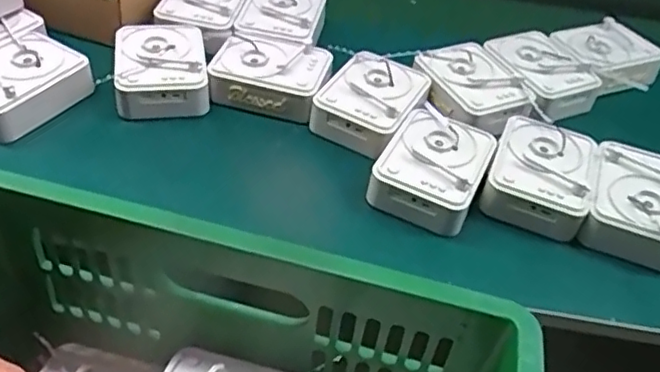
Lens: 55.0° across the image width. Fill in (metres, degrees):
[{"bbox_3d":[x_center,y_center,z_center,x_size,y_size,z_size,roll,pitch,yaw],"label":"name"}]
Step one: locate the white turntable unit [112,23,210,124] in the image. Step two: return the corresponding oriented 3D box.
[{"bbox_3d":[-0.193,-0.131,0.726,0.101,0.053,0.129,-4,44,-11],"label":"white turntable unit"}]

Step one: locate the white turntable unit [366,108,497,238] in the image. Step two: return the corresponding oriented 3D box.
[{"bbox_3d":[0.105,-0.020,0.644,0.100,0.044,0.131,23,45,16],"label":"white turntable unit"}]

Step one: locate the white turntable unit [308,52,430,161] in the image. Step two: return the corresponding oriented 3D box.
[{"bbox_3d":[0.045,-0.096,0.711,0.101,0.043,0.127,22,45,16],"label":"white turntable unit"}]

